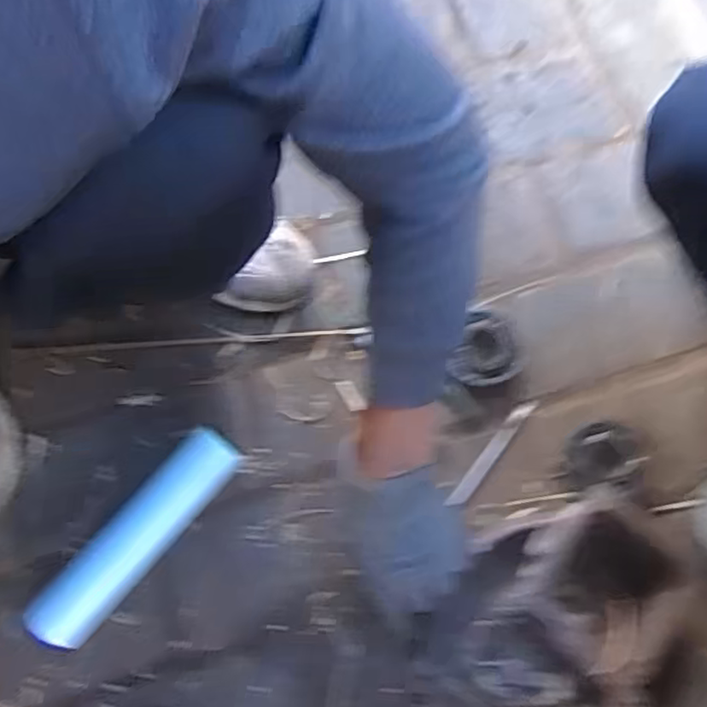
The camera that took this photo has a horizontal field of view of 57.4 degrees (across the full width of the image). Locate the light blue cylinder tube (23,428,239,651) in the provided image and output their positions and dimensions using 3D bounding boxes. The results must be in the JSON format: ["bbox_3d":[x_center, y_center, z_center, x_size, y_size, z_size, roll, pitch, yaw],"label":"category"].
[{"bbox_3d":[-0.197,0.167,0.597,0.057,0.041,0.225,40,81,10],"label":"light blue cylinder tube"}]

